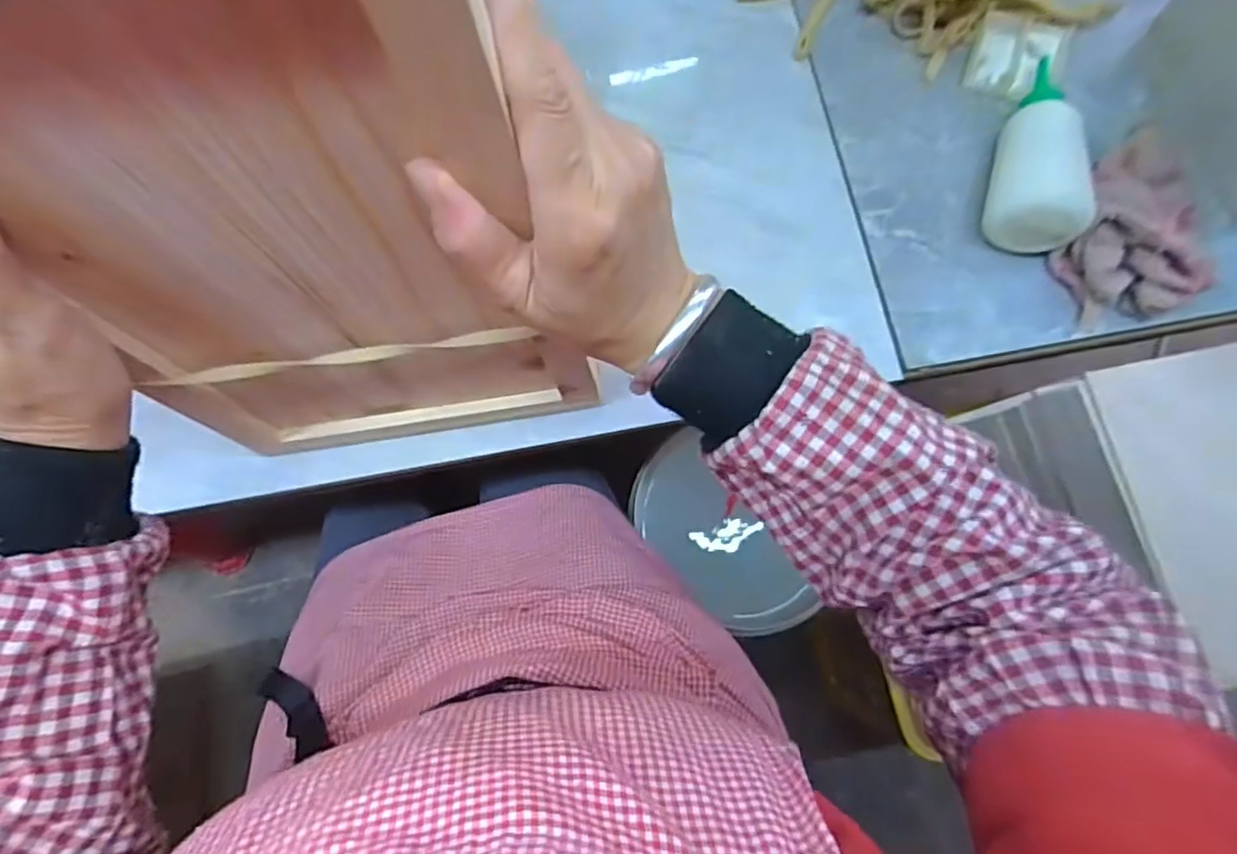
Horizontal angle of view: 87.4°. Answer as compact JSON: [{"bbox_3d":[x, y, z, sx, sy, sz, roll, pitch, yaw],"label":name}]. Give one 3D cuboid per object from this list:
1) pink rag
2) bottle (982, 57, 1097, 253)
[{"bbox_3d":[0.373,-0.149,0.463,0.112,0.051,0.137,-8,75,-1],"label":"pink rag"},{"bbox_3d":[0.309,-0.202,0.471,0.062,0.054,0.154,16,76,5],"label":"bottle"}]

